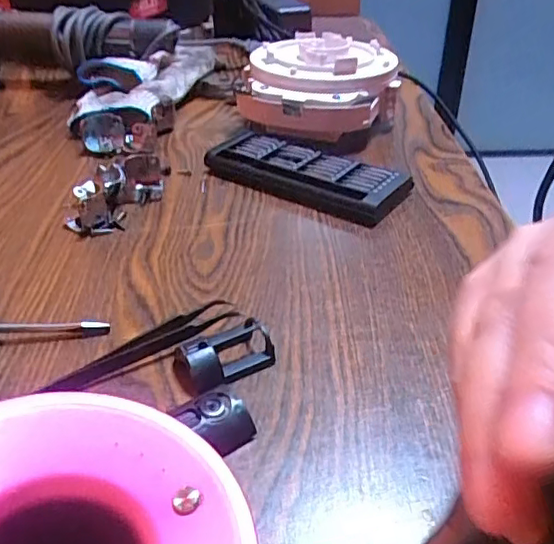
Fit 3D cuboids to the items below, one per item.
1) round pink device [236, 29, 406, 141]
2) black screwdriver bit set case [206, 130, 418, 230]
[{"bbox_3d":[0.038,-0.175,0.546,0.138,0.065,0.133,1,35,0],"label":"round pink device"},{"bbox_3d":[0.022,-0.076,0.456,0.157,0.024,0.066,19,38,24],"label":"black screwdriver bit set case"}]

